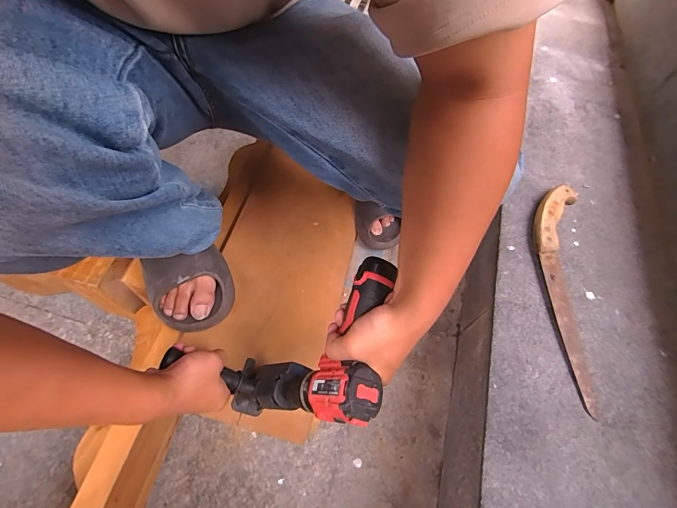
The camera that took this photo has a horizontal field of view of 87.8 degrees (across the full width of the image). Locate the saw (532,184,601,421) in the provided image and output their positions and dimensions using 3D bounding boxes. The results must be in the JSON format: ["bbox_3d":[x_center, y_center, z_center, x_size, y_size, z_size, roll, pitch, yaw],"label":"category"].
[{"bbox_3d":[0.374,0.043,0.588,0.081,0.026,0.406,14,60,4],"label":"saw"}]

